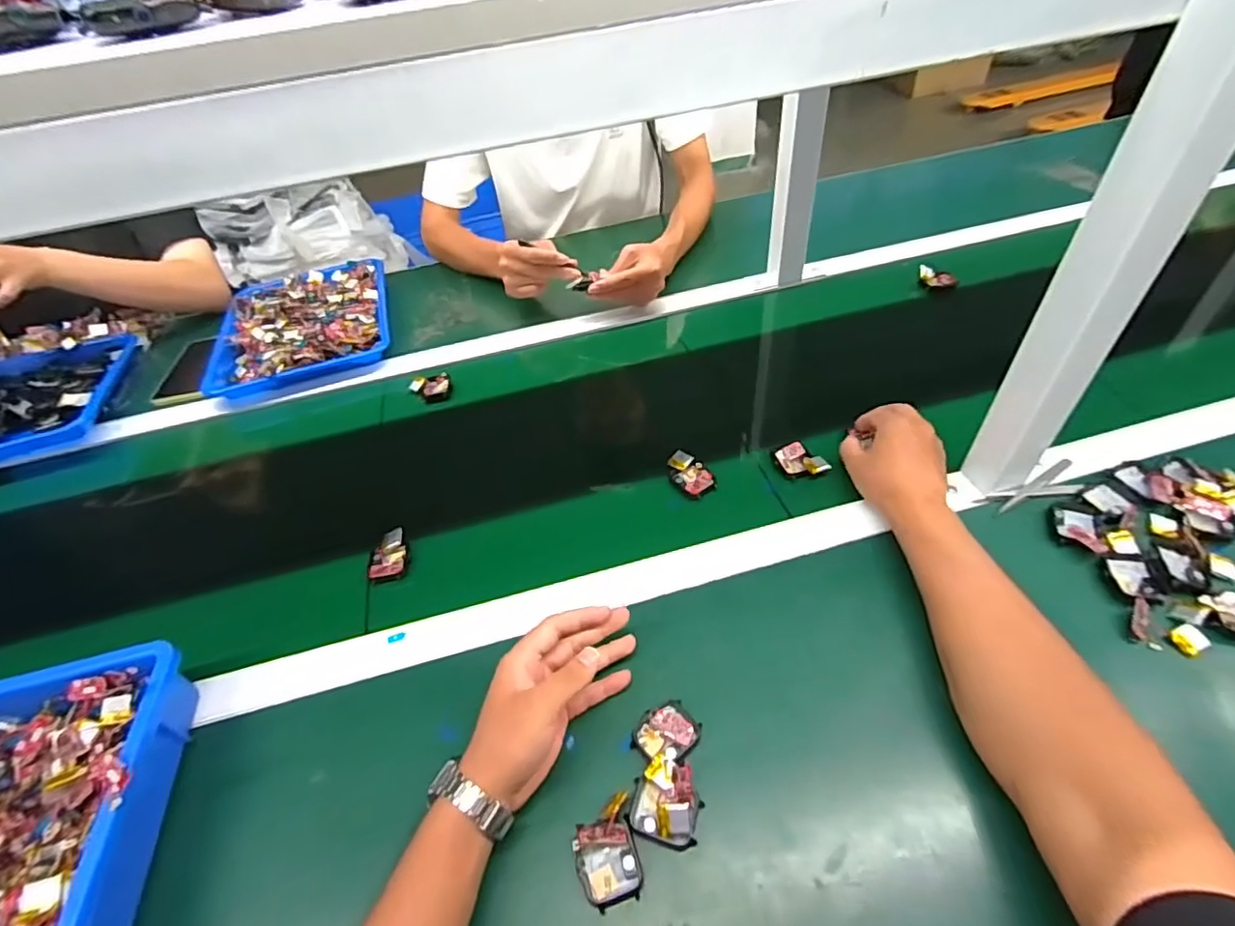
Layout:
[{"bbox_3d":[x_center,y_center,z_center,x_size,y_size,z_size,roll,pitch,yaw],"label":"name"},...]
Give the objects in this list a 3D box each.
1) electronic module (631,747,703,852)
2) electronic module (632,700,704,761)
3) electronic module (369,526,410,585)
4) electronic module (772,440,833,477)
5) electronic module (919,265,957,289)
[{"bbox_3d":[0.034,0.226,0.389,0.044,0.022,0.054,5,48,12],"label":"electronic module"},{"bbox_3d":[0.037,0.200,0.421,0.045,0.007,0.039,-36,53,-24],"label":"electronic module"},{"bbox_3d":[-0.226,0.093,0.558,0.039,0.018,0.053,-16,47,-8],"label":"electronic module"},{"bbox_3d":[0.191,-0.003,0.596,0.041,0.008,0.051,-31,47,7],"label":"electronic module"},{"bbox_3d":[0.456,-0.264,0.810,0.051,0.022,0.017,23,54,26],"label":"electronic module"}]

